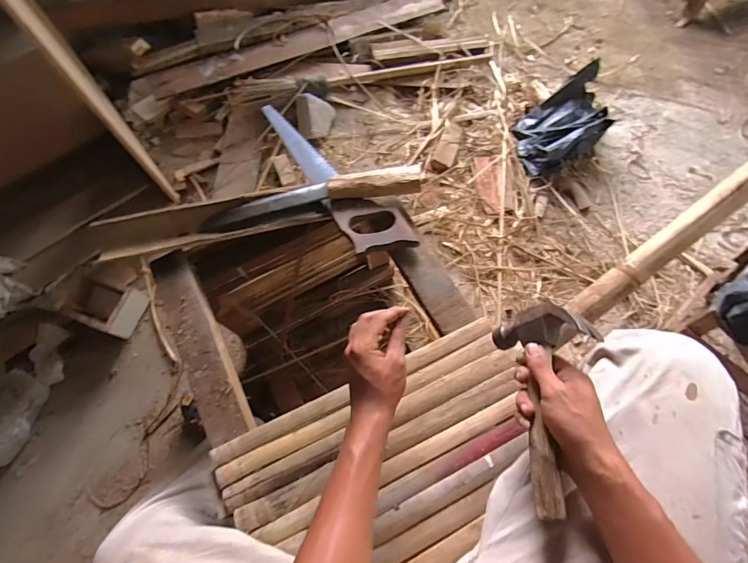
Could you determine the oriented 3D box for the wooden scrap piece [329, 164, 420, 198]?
[{"bbox_3d":[0.001,-0.159,0.654,0.146,0.030,0.040,-2,67,2],"label":"wooden scrap piece"}]

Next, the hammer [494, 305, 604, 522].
[{"bbox_3d":[0.189,0.121,0.419,0.032,0.113,0.213,18,49,-21],"label":"hammer"}]

